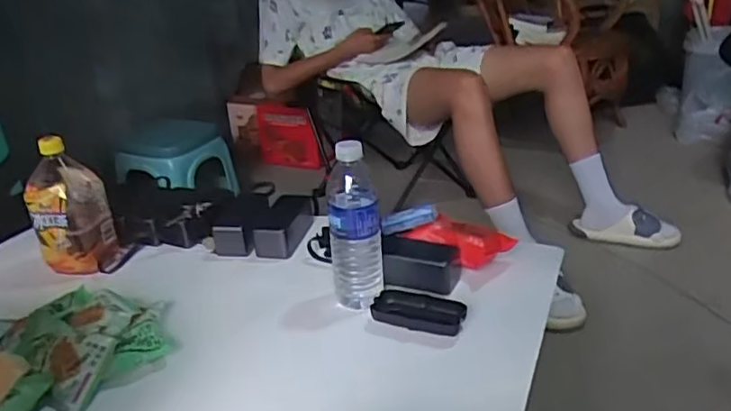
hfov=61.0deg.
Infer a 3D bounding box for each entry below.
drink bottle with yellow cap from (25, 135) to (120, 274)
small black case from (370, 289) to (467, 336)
[{"bbox_3d":[-0.430,0.004,0.908,0.083,0.191,0.085,-3,25,2],"label":"drink bottle with yellow cap"},{"bbox_3d":[0.067,0.129,0.762,0.111,0.021,0.061,5,27,19],"label":"small black case"}]

